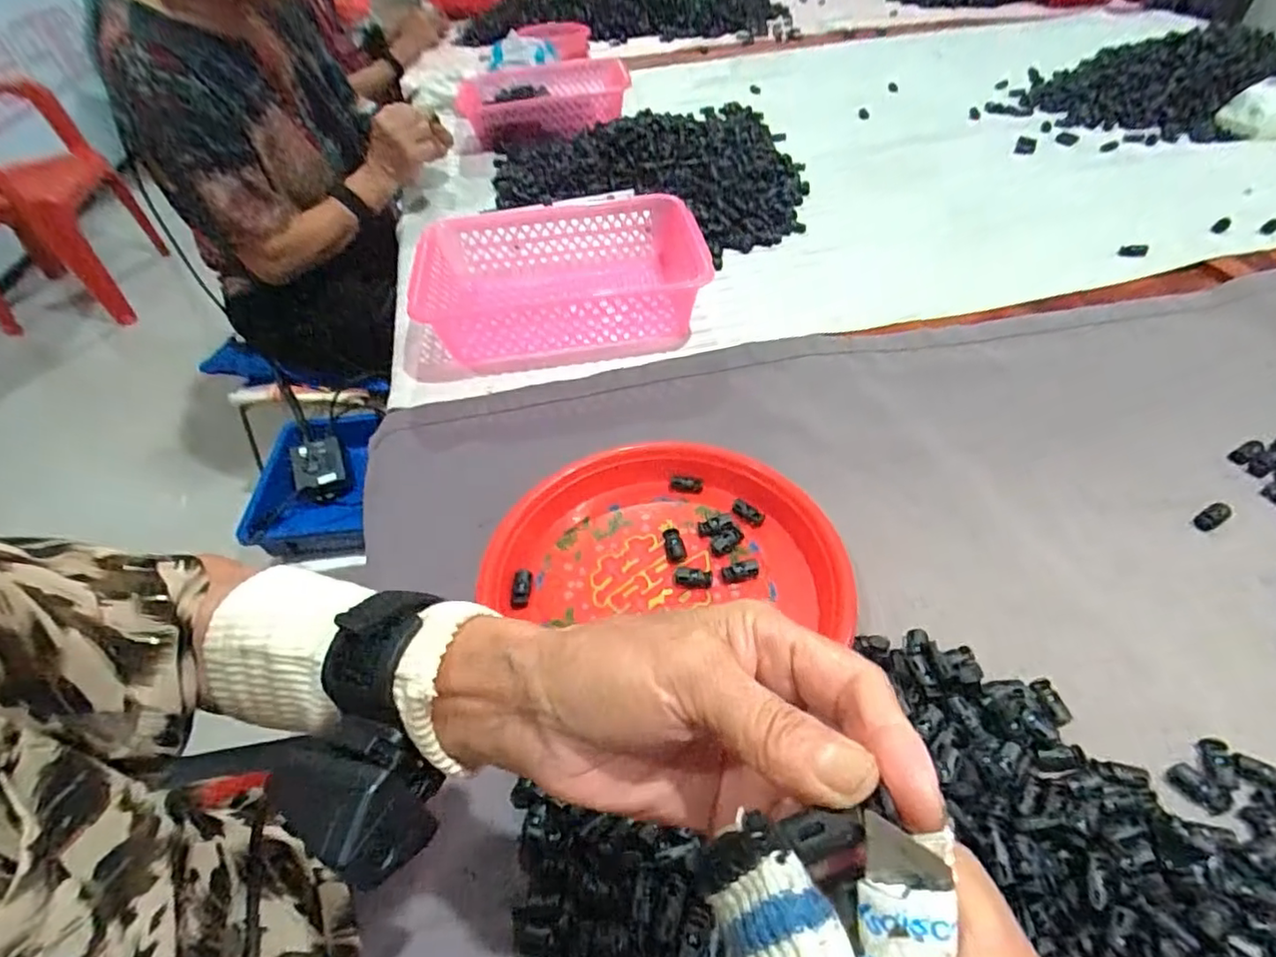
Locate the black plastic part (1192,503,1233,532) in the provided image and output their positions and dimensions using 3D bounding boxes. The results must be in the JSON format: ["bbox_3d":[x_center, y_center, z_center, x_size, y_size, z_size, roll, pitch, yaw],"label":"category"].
[{"bbox_3d":[0.442,0.030,0.468,0.033,0.006,0.014,-23,50,-16],"label":"black plastic part"}]

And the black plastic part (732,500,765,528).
[{"bbox_3d":[0.087,0.028,0.484,0.027,0.009,0.010,37,59,12],"label":"black plastic part"}]

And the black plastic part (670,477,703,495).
[{"bbox_3d":[0.041,0.006,0.509,0.027,0.011,0.010,5,48,10],"label":"black plastic part"}]

